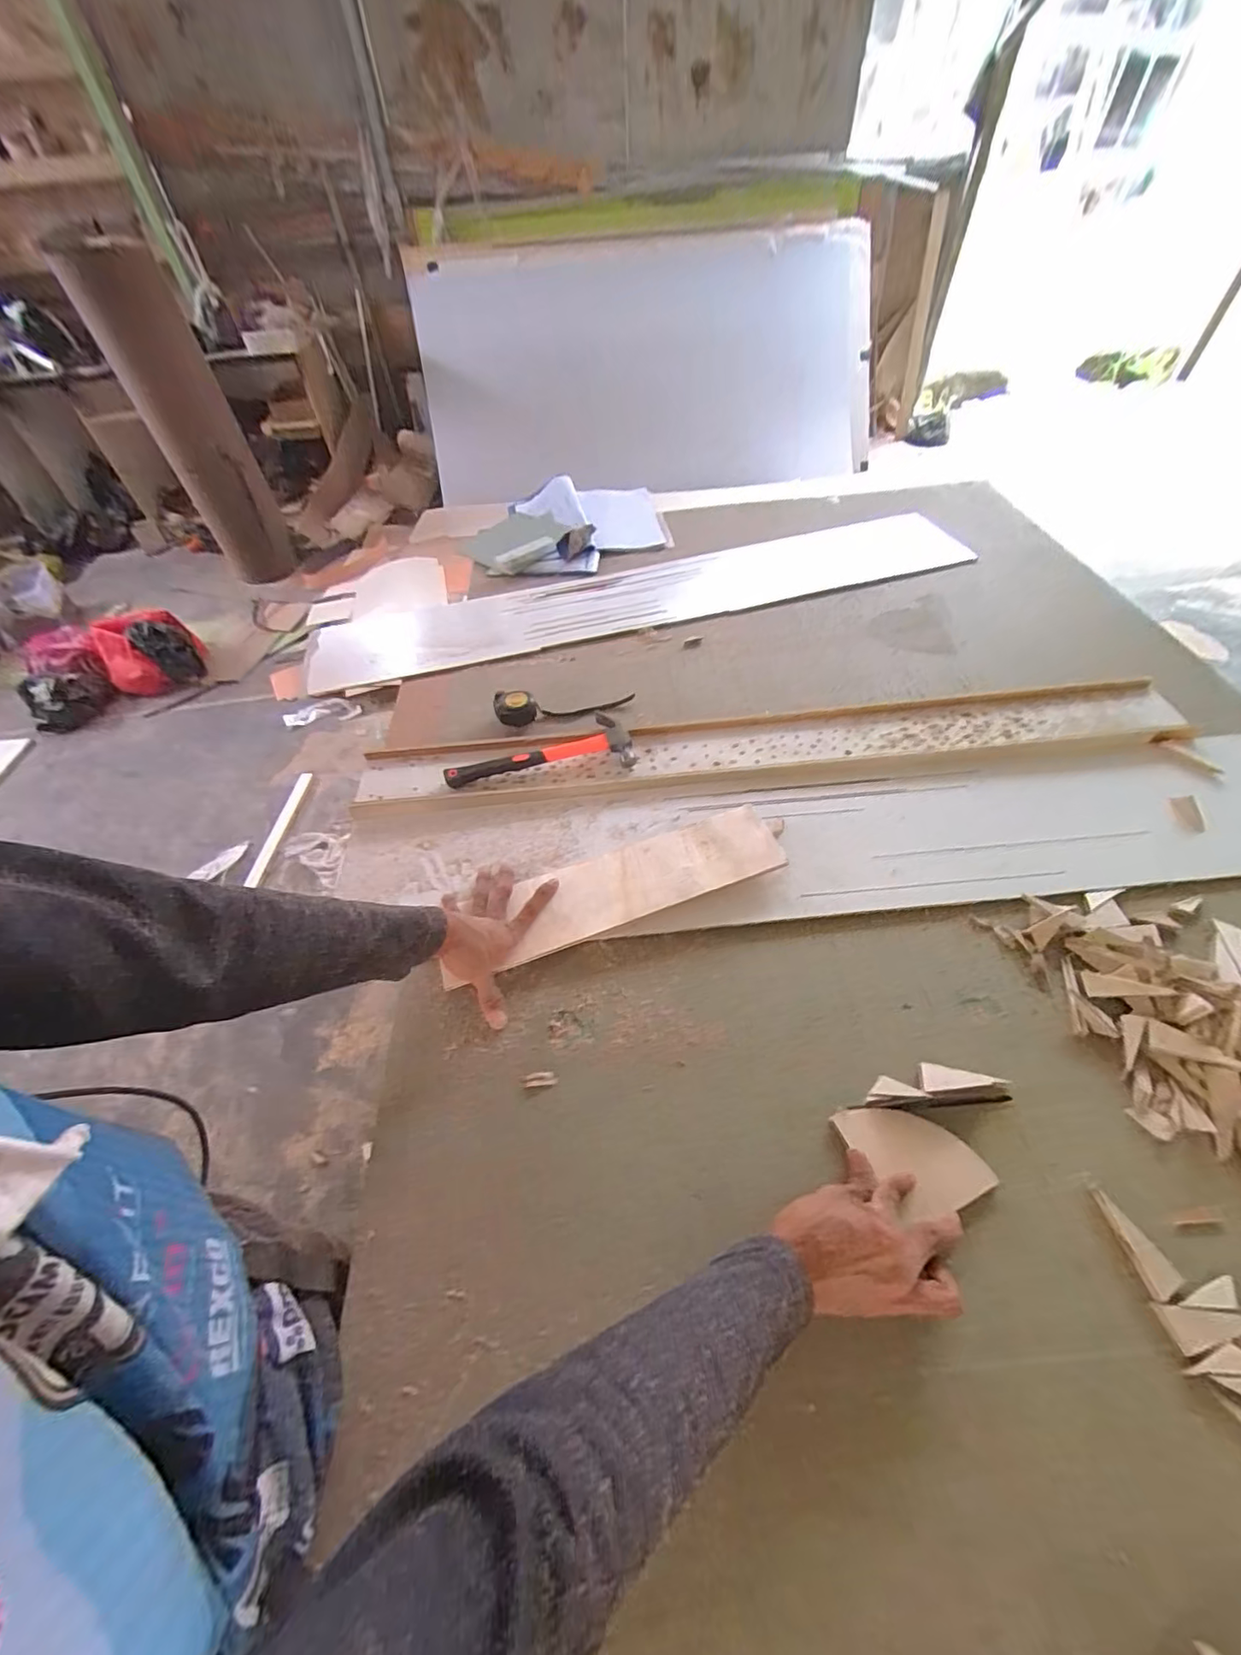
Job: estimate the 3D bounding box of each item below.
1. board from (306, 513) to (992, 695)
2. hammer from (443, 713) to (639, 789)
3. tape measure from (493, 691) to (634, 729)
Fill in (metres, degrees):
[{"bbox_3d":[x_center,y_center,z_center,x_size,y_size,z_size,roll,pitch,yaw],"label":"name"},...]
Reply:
[{"bbox_3d":[0.051,-0.466,1.105,1.294,0.025,0.231,-12,51,-6],"label":"board"},{"bbox_3d":[-0.115,-0.108,0.805,0.262,0.028,0.095,-8,53,-1],"label":"hammer"},{"bbox_3d":[-0.090,-0.200,0.884,0.219,0.040,0.062,-14,54,-5],"label":"tape measure"}]

